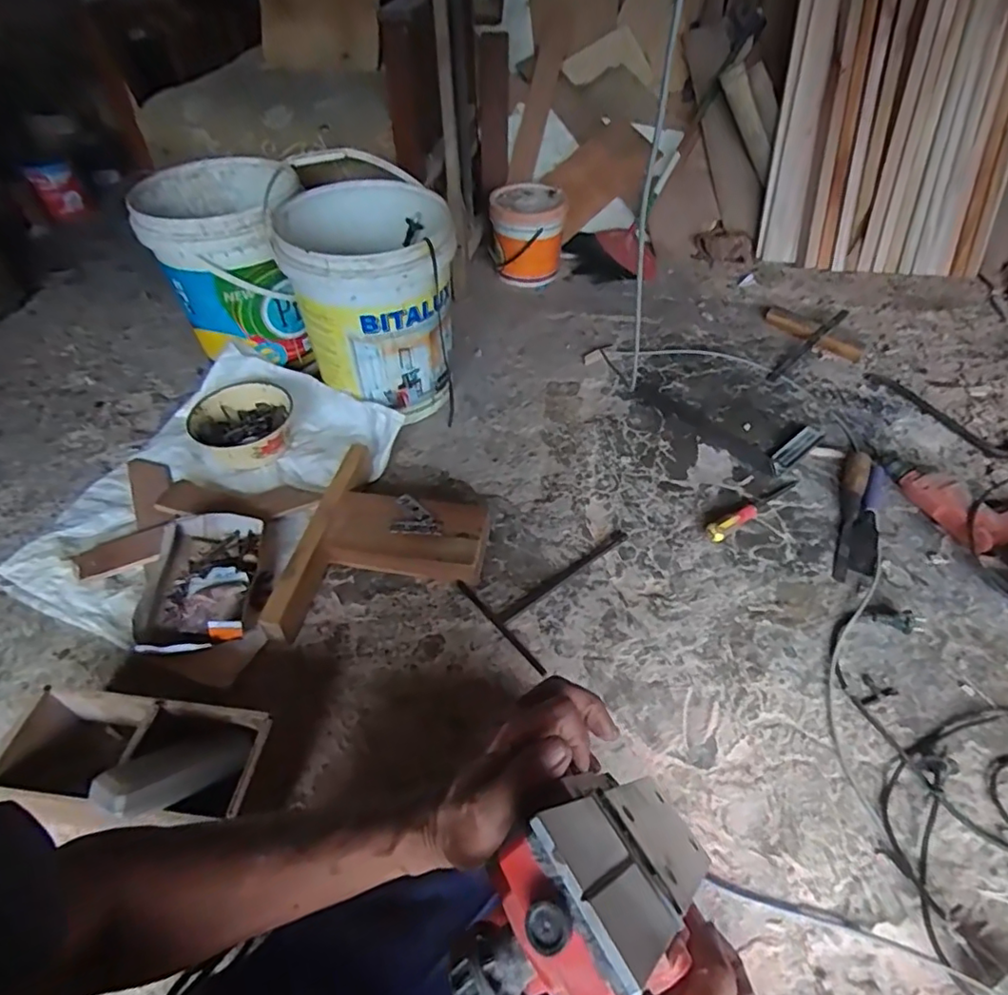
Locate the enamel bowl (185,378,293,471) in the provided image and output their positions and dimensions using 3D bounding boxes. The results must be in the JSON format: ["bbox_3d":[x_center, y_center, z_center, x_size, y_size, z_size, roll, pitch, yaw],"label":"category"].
[{"bbox_3d":[-0.485,-0.146,1.085,0.166,0.070,0.176,0,49,1],"label":"enamel bowl"}]

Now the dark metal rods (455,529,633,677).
[{"bbox_3d":[0.099,0.125,0.925,0.287,0.014,0.185,-34,56,-25],"label":"dark metal rods"}]

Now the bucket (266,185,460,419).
[{"bbox_3d":[-0.236,-0.361,1.103,0.290,0.341,0.289,0,49,1],"label":"bucket"}]

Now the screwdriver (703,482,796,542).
[{"bbox_3d":[0.443,0.013,1.010,0.231,0.036,0.030,-28,54,-21],"label":"screwdriver"}]

